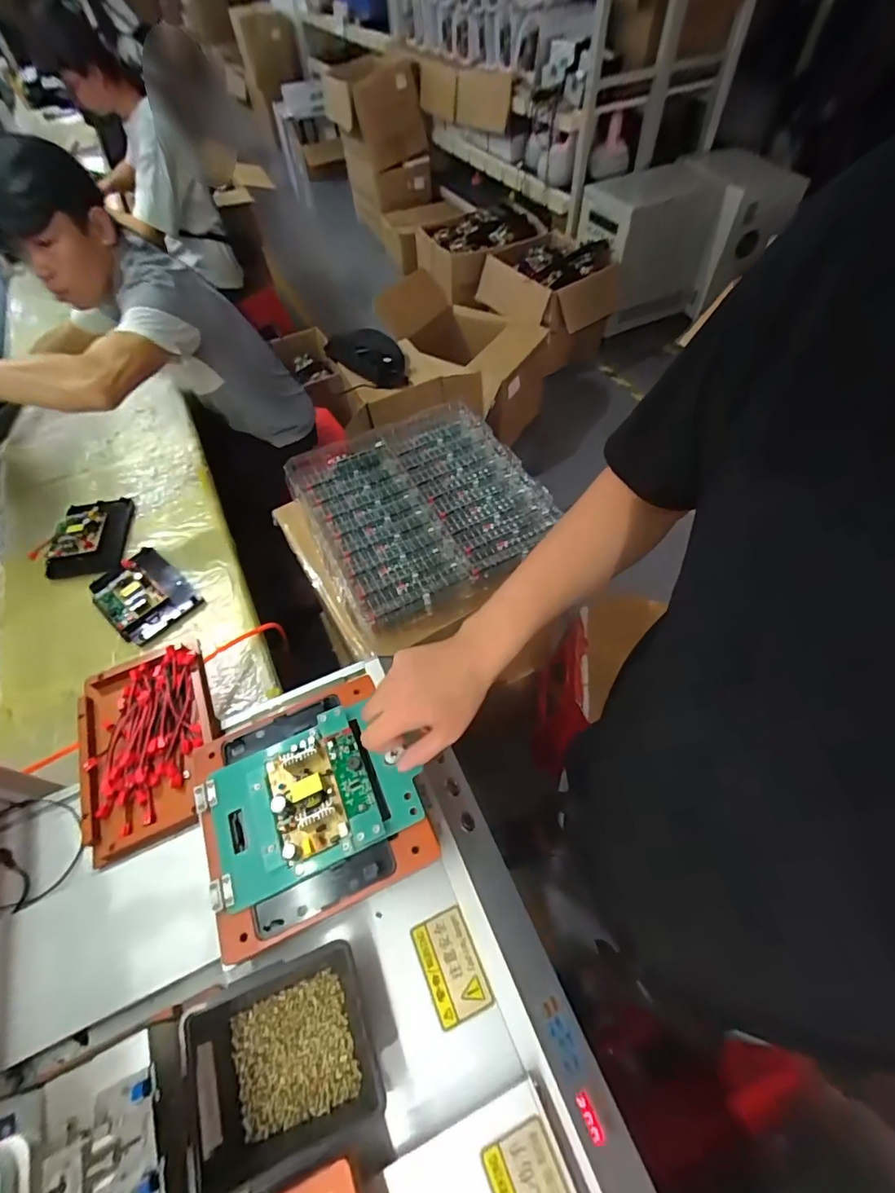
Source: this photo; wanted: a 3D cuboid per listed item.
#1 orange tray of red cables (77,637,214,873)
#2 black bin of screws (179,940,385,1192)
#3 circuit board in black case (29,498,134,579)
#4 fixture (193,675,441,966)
[{"bbox_3d":[-0.349,0.166,0.565,0.143,0.026,0.230,-20,59,-12],"label":"orange tray of red cables"},{"bbox_3d":[-0.133,0.377,0.398,0.144,0.056,0.124,-20,59,-12],"label":"black bin of screws"},{"bbox_3d":[-0.694,-0.125,0.937,0.134,0.048,0.180,-6,57,-3],"label":"circuit board in black case"},{"bbox_3d":[-0.133,0.189,0.466,0.199,0.037,0.202,-21,59,-12],"label":"fixture"}]

